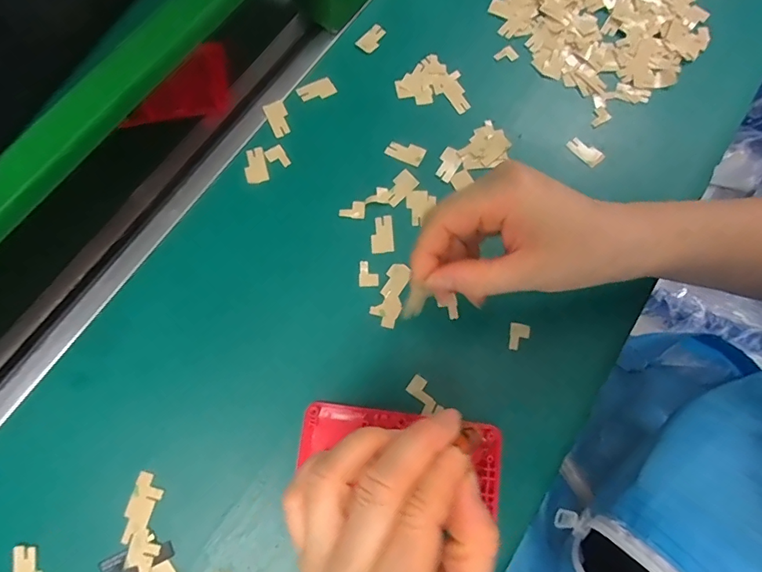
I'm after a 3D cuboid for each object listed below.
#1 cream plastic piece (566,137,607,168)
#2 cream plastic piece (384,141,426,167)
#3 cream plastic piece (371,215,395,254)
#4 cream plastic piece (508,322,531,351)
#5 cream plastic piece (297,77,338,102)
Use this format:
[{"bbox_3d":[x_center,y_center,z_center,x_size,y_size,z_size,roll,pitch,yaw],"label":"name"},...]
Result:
[{"bbox_3d":[0.160,-0.106,0.362,0.014,0.007,0.028,-39,80,-11],"label":"cream plastic piece"},{"bbox_3d":[0.019,-0.101,0.347,0.028,0.004,0.016,27,75,5],"label":"cream plastic piece"},{"bbox_3d":[0.001,-0.037,0.330,0.016,0.004,0.028,-3,75,-3],"label":"cream plastic piece"},{"bbox_3d":[0.095,0.035,0.316,0.012,0.005,0.018,8,75,0],"label":"cream plastic piece"},{"bbox_3d":[-0.050,-0.152,0.359,0.028,0.004,0.016,-25,77,-8],"label":"cream plastic piece"}]

